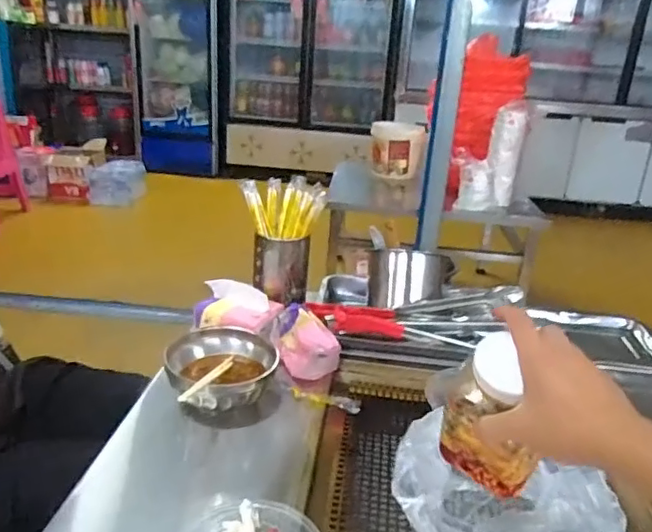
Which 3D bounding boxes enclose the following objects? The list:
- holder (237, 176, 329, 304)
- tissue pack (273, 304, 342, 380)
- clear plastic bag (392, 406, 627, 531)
[{"bbox_3d":[-0.070,-0.046,1.008,0.117,0.198,0.107,15,24,27],"label":"holder"},{"bbox_3d":[-0.030,0.114,0.874,0.065,0.074,0.109,-7,24,-26],"label":"tissue pack"},{"bbox_3d":[0.185,0.258,0.606,0.227,0.109,0.140,9,22,13],"label":"clear plastic bag"}]

